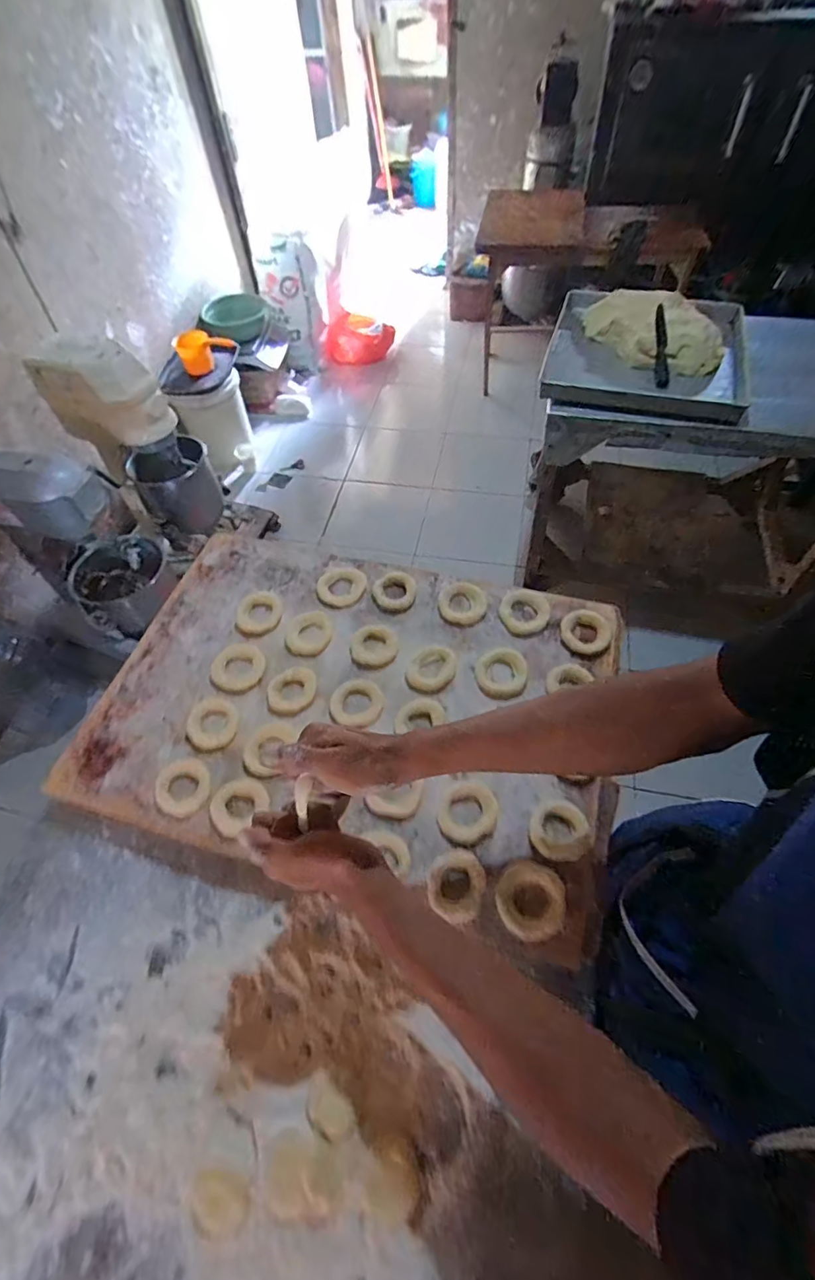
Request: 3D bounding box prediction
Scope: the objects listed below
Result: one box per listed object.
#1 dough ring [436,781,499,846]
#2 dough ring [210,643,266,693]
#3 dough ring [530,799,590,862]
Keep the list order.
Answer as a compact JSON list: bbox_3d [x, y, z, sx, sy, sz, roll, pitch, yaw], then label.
[{"bbox_3d":[0.064,0.181,0.544,0.058,0.008,0.063,-2,56,2],"label":"dough ring"},{"bbox_3d":[-0.213,0.032,0.649,0.064,0.009,0.064,-2,56,2],"label":"dough ring"},{"bbox_3d":[0.156,0.194,0.525,0.058,0.010,0.057,14,58,13],"label":"dough ring"}]

